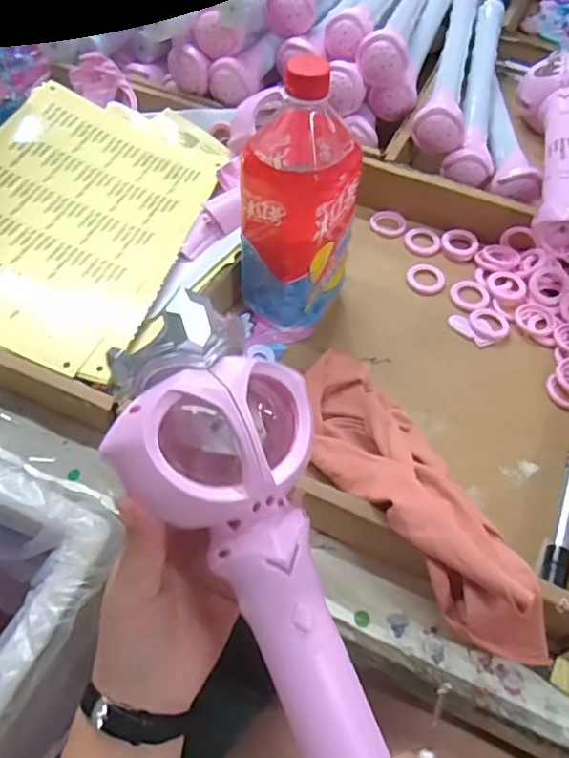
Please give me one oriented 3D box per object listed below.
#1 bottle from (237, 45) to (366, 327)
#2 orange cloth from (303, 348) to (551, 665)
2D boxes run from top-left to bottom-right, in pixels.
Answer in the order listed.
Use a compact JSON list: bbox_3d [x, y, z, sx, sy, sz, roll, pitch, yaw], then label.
[{"bbox_3d":[0.013,-0.136,0.478,0.065,0.208,0.082,33,61,20],"label":"bottle"},{"bbox_3d":[0.087,0.076,0.426,0.092,0.075,0.262,-22,59,-16],"label":"orange cloth"}]

